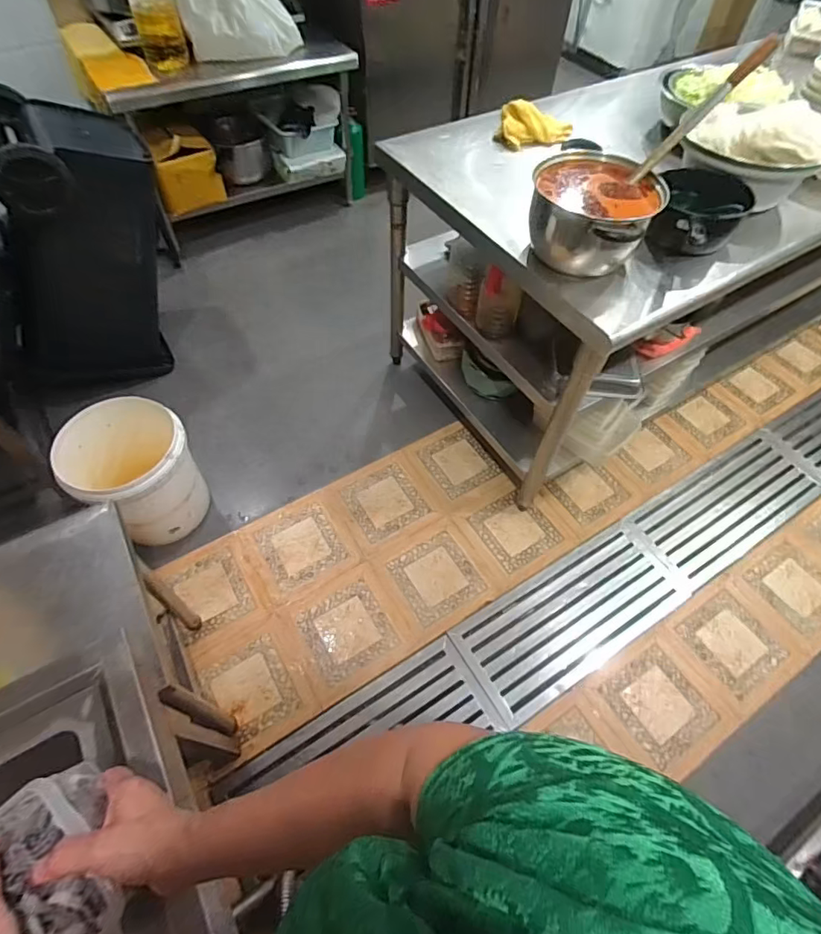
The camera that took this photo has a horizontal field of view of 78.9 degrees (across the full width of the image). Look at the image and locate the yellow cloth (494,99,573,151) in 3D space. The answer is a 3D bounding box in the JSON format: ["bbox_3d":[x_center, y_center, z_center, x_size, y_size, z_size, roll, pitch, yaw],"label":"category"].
[{"bbox_3d":[0.328,-0.898,1.310,0.201,0.065,0.104,9,56,3],"label":"yellow cloth"}]

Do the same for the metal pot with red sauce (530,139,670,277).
[{"bbox_3d":[0.367,-0.514,1.010,0.233,0.144,0.249,1,56,-2],"label":"metal pot with red sauce"}]

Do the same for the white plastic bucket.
[{"bbox_3d":[-0.778,0.010,1.443,0.316,0.310,0.303,1,56,-2],"label":"white plastic bucket"}]

